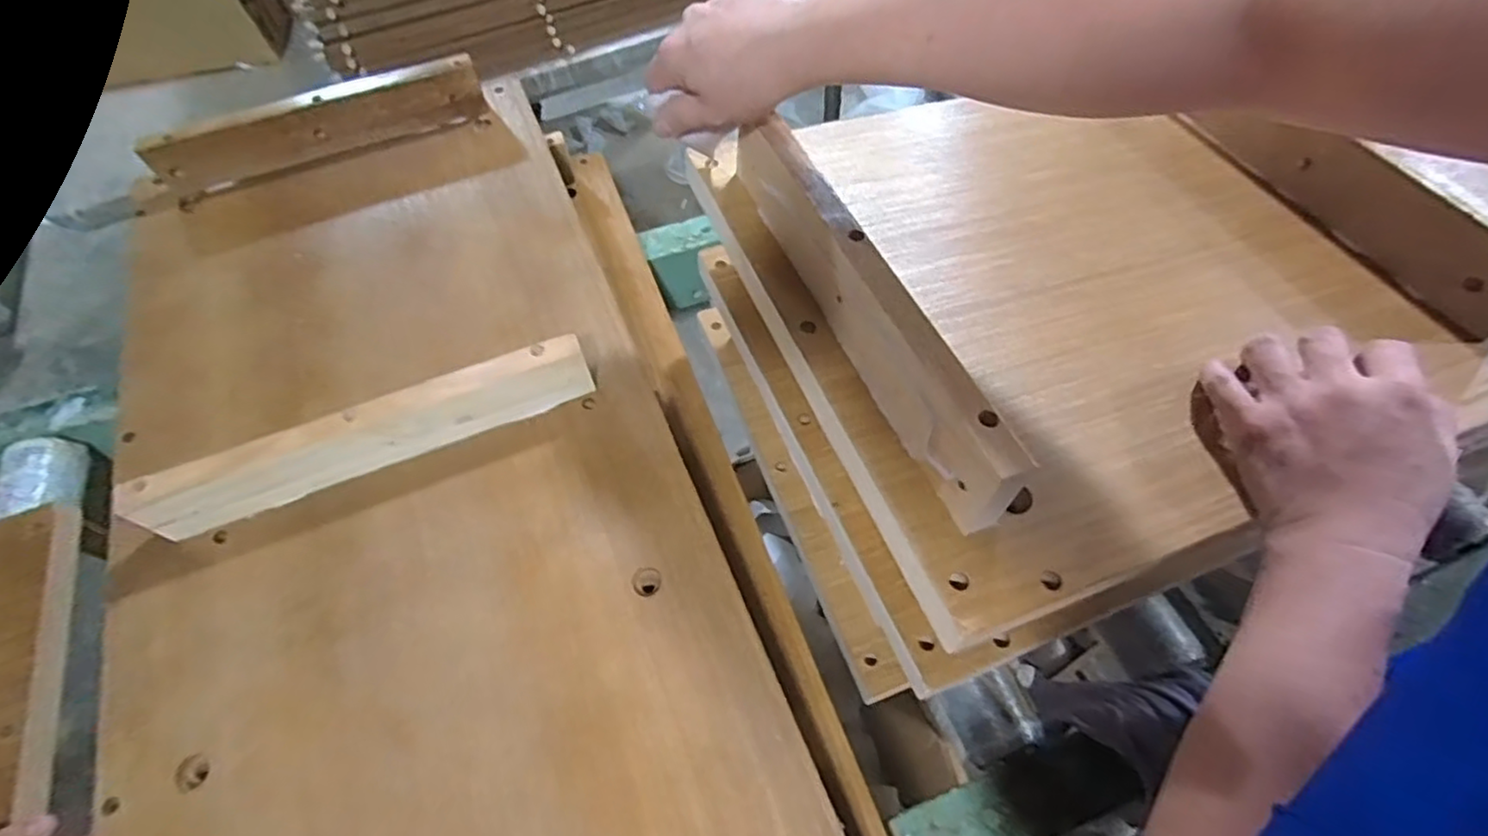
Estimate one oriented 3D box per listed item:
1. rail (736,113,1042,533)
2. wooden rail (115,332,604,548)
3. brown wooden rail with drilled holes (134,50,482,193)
[{"bbox_3d":[0.064,-0.073,0.390,0.024,0.058,0.300,-20,57,-10],"label":"rail"},{"bbox_3d":[-0.262,0.014,0.486,0.306,0.058,0.022,-22,62,-11],"label":"wooden rail"},{"bbox_3d":[-0.412,-0.288,0.663,0.302,0.053,0.023,-22,62,-11],"label":"brown wooden rail with drilled holes"}]

